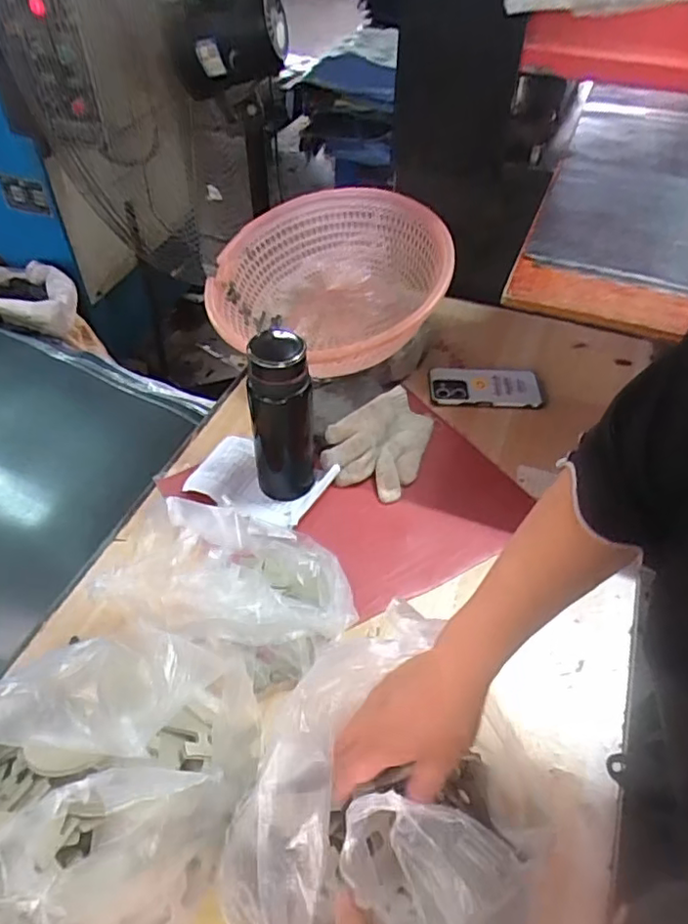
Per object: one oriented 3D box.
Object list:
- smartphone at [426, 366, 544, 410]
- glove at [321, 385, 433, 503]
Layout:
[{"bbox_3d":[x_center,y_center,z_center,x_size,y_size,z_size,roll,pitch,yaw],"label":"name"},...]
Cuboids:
[{"bbox_3d":[0.215,-0.114,0.936,0.169,0.012,0.084,0,47,-2],"label":"smartphone"},{"bbox_3d":[0.055,-0.039,0.831,0.114,0.061,0.176,21,50,17],"label":"glove"}]

